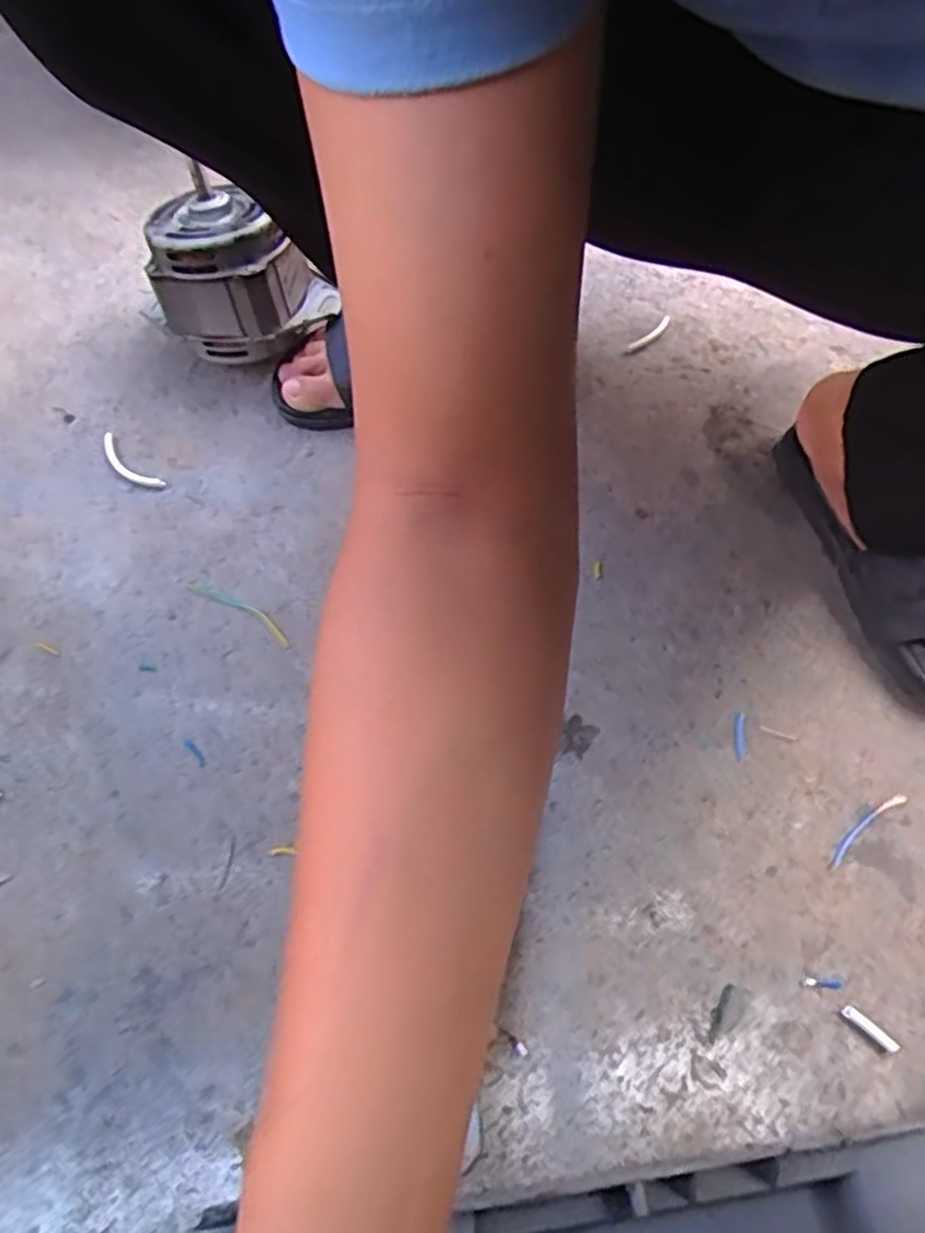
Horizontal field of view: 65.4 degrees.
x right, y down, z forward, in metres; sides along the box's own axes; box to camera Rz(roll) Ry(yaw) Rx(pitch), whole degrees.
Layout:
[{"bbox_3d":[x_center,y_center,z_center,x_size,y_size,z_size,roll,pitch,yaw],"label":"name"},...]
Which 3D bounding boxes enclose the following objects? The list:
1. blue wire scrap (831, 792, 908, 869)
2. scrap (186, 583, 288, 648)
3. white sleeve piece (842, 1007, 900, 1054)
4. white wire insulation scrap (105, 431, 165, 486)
[{"bbox_3d":[0.271,0.140,0.482,0.077,0.007,0.010,-35,70,-16],"label":"blue wire scrap"},{"bbox_3d":[-0.165,-0.005,0.536,0.093,0.004,0.014,29,68,12],"label":"scrap"},{"bbox_3d":[0.243,0.245,0.428,0.034,0.004,0.008,38,70,16],"label":"white sleeve piece"},{"bbox_3d":[-0.276,-0.126,0.594,0.079,0.011,0.019,40,70,16],"label":"white wire insulation scrap"}]

